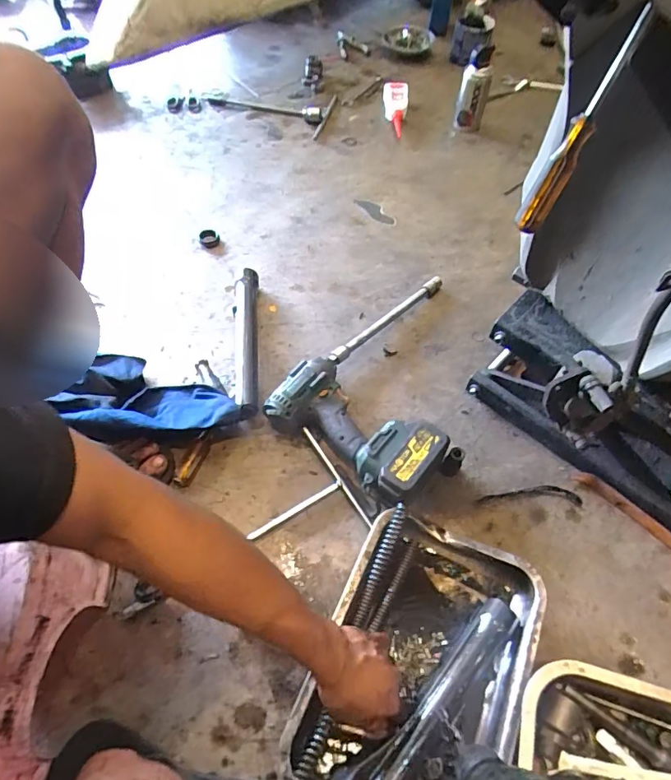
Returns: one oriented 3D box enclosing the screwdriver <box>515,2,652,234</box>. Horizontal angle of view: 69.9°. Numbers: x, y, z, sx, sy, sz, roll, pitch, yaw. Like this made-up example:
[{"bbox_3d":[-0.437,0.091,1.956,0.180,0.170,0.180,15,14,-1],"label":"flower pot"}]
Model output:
[{"bbox_3d":[0.207,-0.218,0.411,0.020,0.174,0.022,37,42,19],"label":"screwdriver"}]

